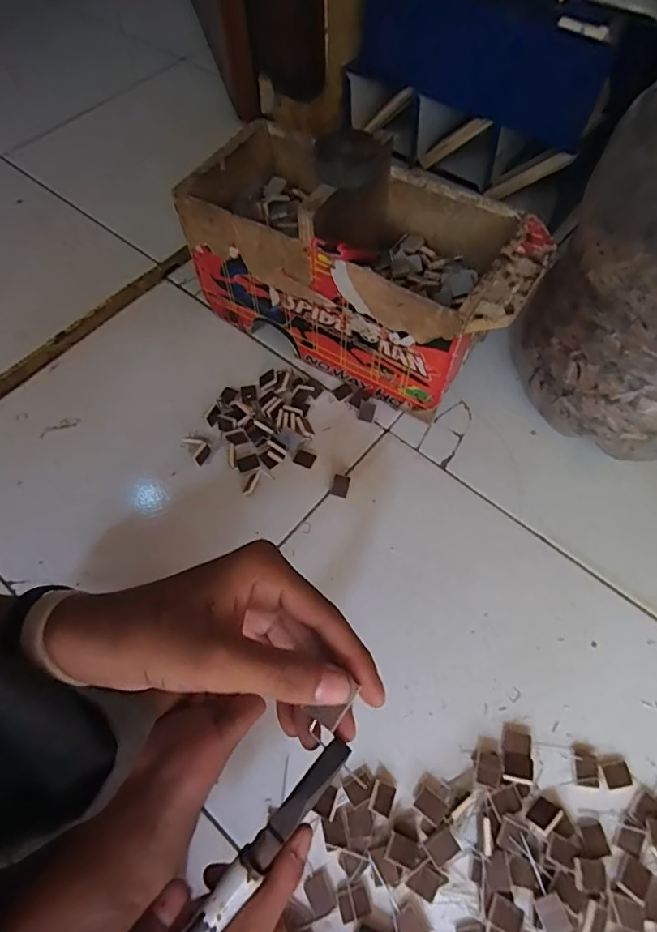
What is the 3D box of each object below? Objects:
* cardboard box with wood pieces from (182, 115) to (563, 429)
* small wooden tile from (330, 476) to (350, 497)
[{"bbox_3d":[0.037,-0.225,0.574,0.368,0.194,0.184,32,68,16],"label":"cardboard box with wood pieces"},{"bbox_3d":[0.013,0.022,0.547,0.018,0.008,0.022,15,89,2],"label":"small wooden tile"}]

